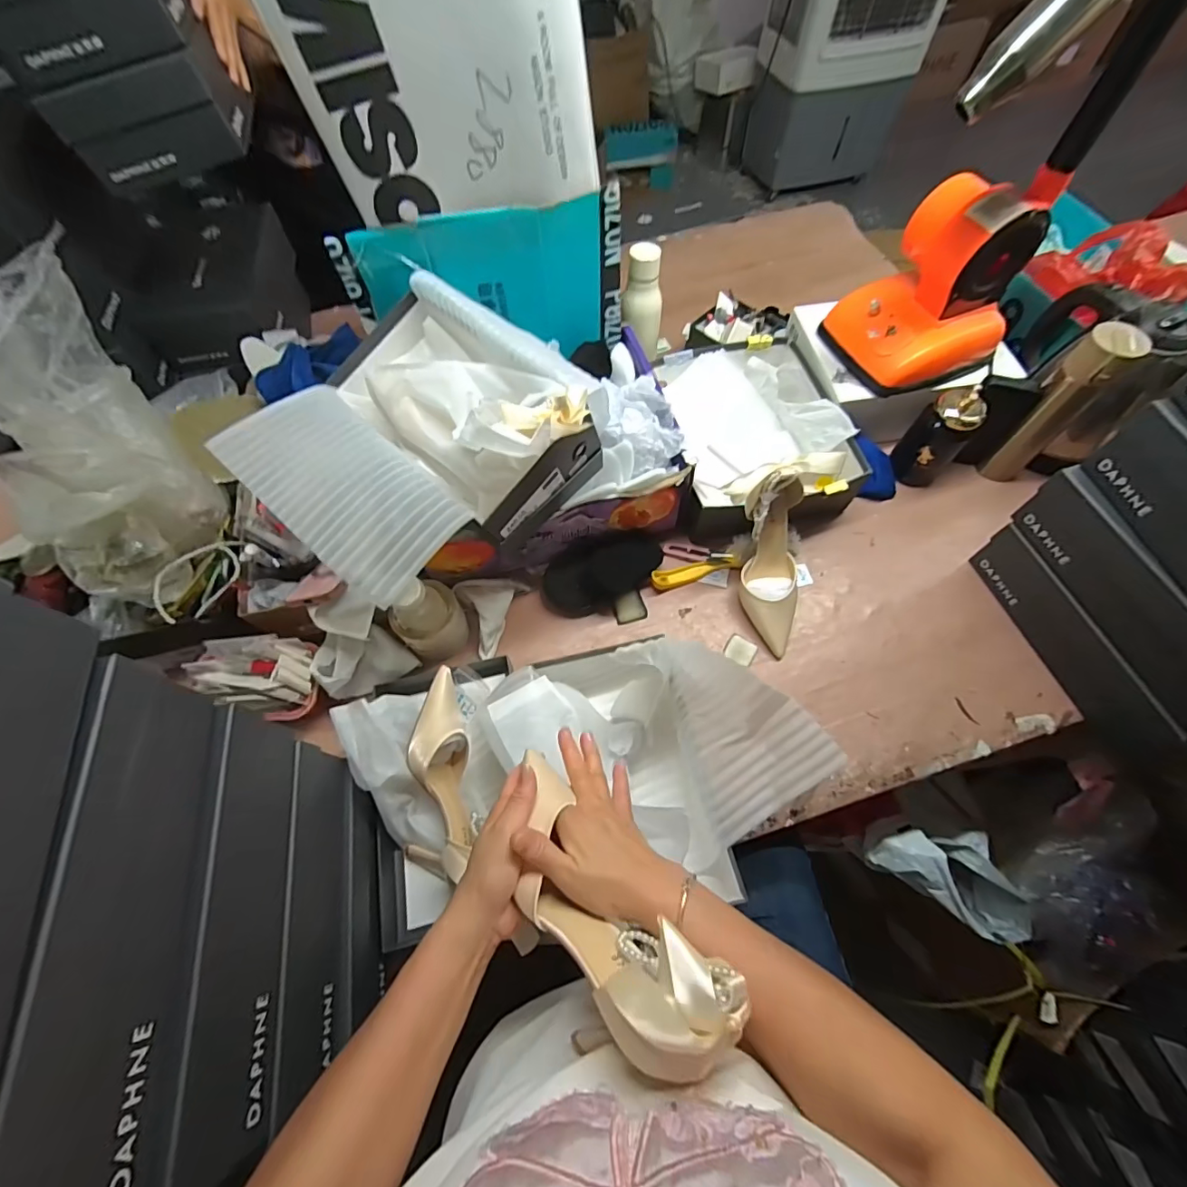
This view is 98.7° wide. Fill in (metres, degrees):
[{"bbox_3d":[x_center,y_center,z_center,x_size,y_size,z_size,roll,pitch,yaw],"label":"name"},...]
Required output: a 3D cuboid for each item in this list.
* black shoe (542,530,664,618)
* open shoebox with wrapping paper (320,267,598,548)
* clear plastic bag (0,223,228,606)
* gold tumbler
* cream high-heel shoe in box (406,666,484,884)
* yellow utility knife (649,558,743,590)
[{"bbox_3d":[0.016,-0.035,0.746,0.181,0.042,0.091,-24,67,-9],"label":"black shoe"},{"bbox_3d":[-0.156,-0.234,0.613,0.315,0.139,0.190,41,73,18],"label":"open shoebox with wrapping paper"},{"bbox_3d":[-0.624,-0.184,0.619,0.179,0.244,0.310,-19,66,-7],"label":"clear plastic bag"},{"bbox_3d":[0.652,-0.259,0.727,0.070,0.238,0.052,41,73,18],"label":"gold tumbler"},{"bbox_3d":[-0.188,0.207,0.616,0.075,0.097,0.226,-6,81,-1],"label":"cream high-heel shoe in box"},{"bbox_3d":[0.150,-0.034,0.757,0.132,0.021,0.028,-14,76,-7],"label":"yellow utility knife"}]

